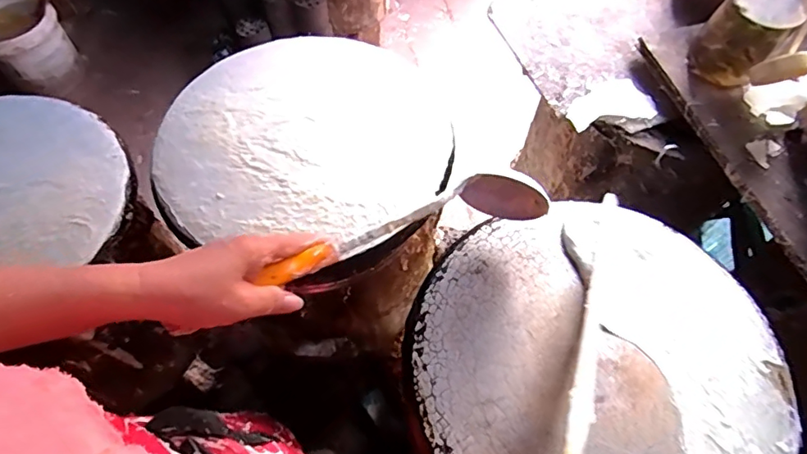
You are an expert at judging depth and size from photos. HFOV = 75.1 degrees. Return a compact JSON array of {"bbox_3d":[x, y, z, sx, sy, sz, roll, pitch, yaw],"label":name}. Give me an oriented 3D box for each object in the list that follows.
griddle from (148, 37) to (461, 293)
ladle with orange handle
[{"bbox_3d":[-0.129,-0.105,0.679,0.364,0.053,0.345,0,62,1],"label":"griddle"},{"bbox_3d":[0.013,0.009,0.489,0.291,0.064,0.052,-22,63,-27],"label":"ladle with orange handle"}]

